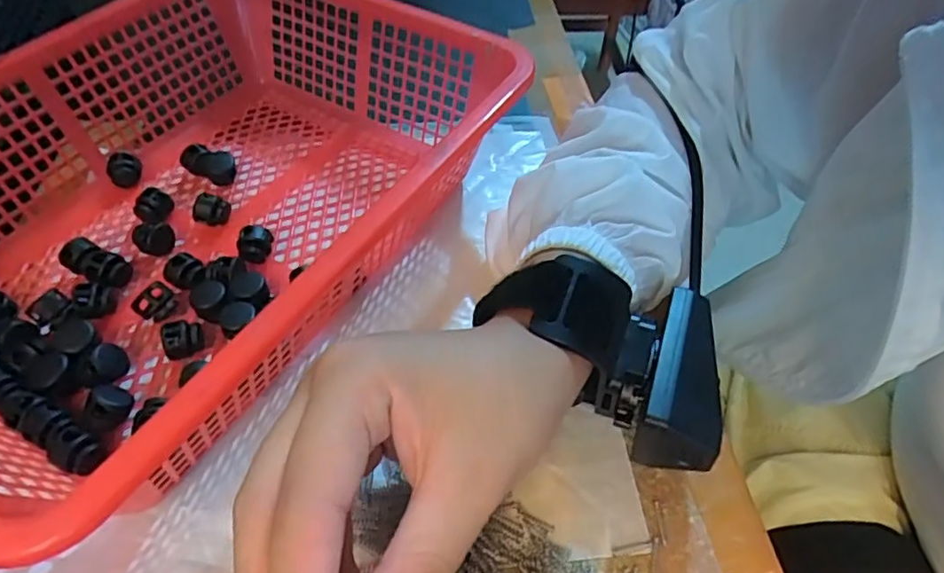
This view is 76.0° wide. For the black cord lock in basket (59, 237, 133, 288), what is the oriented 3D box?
[{"bbox_3d":[-0.184,-0.010,0.295,0.033,0.018,0.016,22,53,14],"label":"black cord lock in basket"}]

